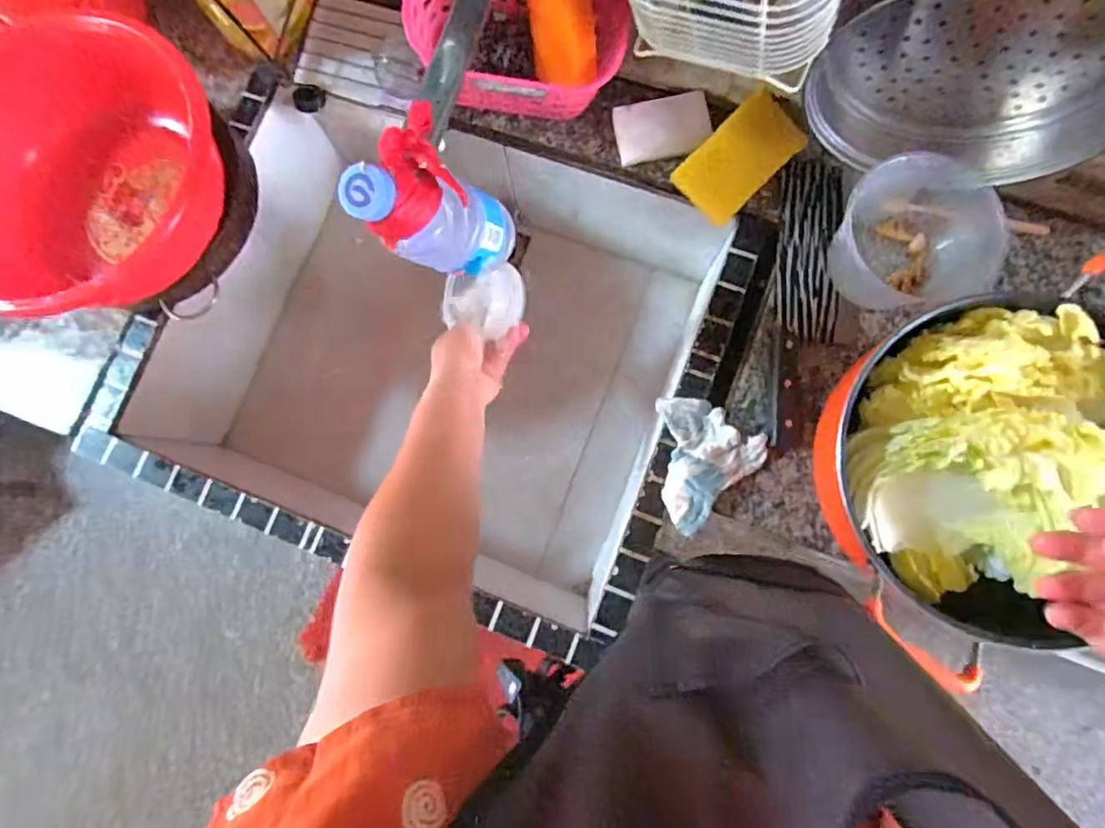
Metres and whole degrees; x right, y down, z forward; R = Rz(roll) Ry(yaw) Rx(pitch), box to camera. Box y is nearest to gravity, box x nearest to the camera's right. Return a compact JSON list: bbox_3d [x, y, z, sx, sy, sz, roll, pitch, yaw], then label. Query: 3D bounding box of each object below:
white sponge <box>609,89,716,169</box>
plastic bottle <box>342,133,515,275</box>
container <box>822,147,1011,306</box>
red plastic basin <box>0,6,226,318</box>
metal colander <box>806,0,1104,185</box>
[{"bbox_3d":[0.119,-0.309,0.635,0.099,0.026,0.065,-4,81,4],"label":"white sponge"},{"bbox_3d":[-0.077,-0.146,0.428,0.057,0.184,0.058,-35,80,20],"label":"plastic bottle"},{"bbox_3d":[0.356,-0.174,0.578,0.127,0.096,0.105,6,82,5],"label":"container"},{"bbox_3d":[-0.482,-0.253,0.609,0.280,0.129,0.280,-1,81,4],"label":"red plastic basin"},{"bbox_3d":[0.343,-0.271,0.480,0.229,0.216,0.058,16,83,7],"label":"metal colander"}]

